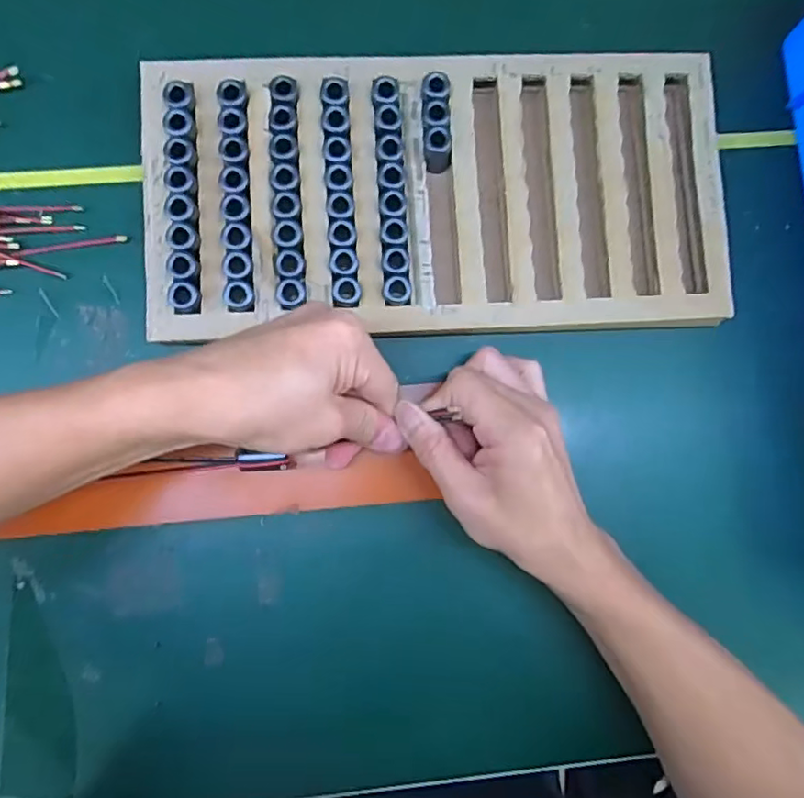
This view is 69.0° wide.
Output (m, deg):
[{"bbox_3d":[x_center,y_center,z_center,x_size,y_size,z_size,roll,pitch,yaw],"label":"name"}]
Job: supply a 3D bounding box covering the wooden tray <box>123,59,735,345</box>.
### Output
[{"bbox_3d":[0.022,-0.126,0.369,0.351,0.032,0.170,-2,86,-4],"label":"wooden tray"}]

